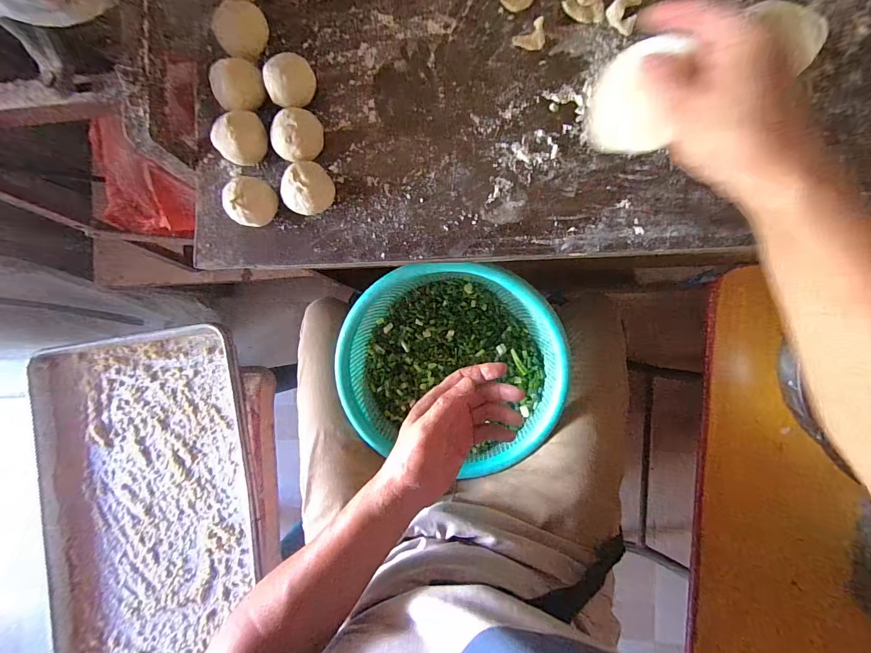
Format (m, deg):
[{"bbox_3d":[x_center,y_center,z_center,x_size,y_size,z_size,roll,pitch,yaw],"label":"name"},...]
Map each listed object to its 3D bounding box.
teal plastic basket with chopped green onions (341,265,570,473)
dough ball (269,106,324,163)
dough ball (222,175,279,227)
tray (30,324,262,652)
[{"bbox_3d":[0.020,0.064,0.518,0.288,0.110,0.299,10,103,1],"label":"teal plastic basket with chopped green onions"},{"bbox_3d":[-0.132,-0.184,0.361,0.049,0.043,0.040,-44,85,3],"label":"dough ball"},{"bbox_3d":[-0.181,-0.121,0.368,0.043,0.041,0.046,26,91,6],"label":"dough ball"},{"bbox_3d":[-0.525,0.323,0.676,0.424,0.056,0.603,-5,88,5],"label":"tray"}]

